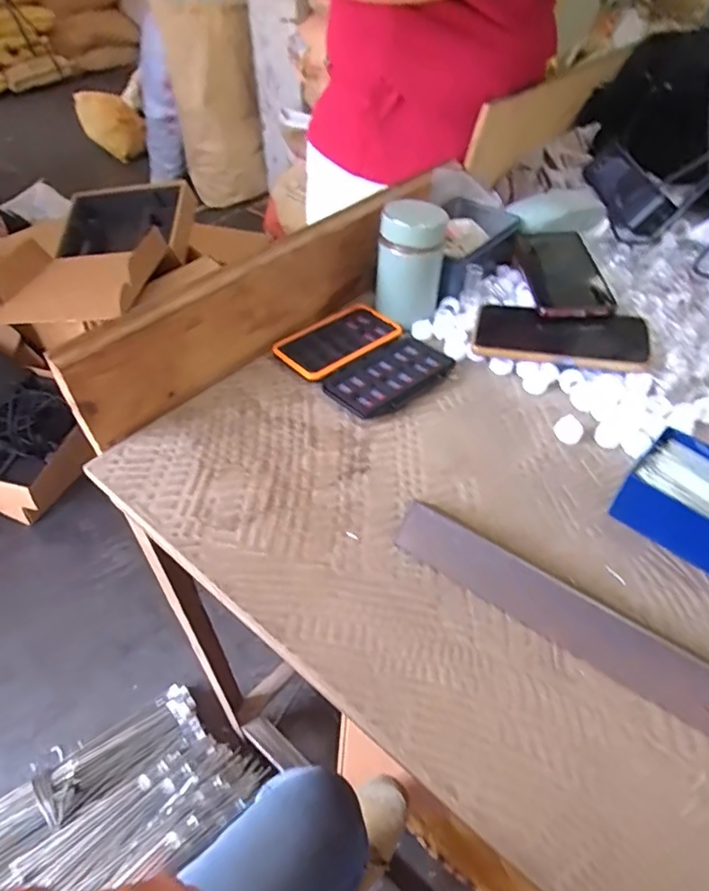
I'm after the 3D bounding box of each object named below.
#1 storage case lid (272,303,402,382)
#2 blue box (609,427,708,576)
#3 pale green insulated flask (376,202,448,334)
[{"bbox_3d":[-0.017,-0.110,0.585,0.130,0.014,0.076,-36,56,-29],"label":"storage case lid"},{"bbox_3d":[0.263,0.047,0.414,0.111,0.038,0.091,33,55,28],"label":"blue box"},{"bbox_3d":[0.058,-0.191,0.582,0.068,0.111,0.061,-28,53,-24],"label":"pale green insulated flask"}]

